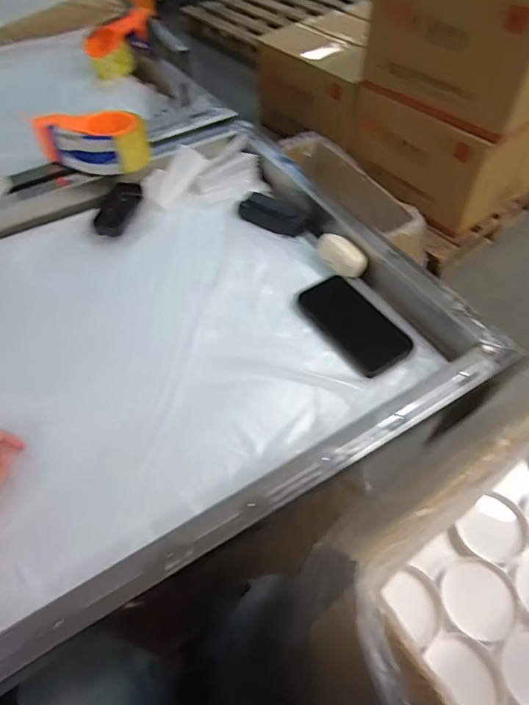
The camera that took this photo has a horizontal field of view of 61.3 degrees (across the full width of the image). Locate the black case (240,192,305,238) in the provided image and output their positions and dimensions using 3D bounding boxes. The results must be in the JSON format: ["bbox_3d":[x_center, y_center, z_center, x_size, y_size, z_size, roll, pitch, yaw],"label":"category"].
[{"bbox_3d":[0.011,-0.203,0.660,0.095,0.023,0.046,28,59,21],"label":"black case"}]

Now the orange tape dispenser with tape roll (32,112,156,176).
[{"bbox_3d":[-0.253,-0.322,0.699,0.135,0.080,0.100,21,57,16],"label":"orange tape dispenser with tape roll"}]

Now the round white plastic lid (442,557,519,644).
[{"bbox_3d":[0.231,0.265,0.482,0.073,0.016,0.074,-1,54,1],"label":"round white plastic lid"}]

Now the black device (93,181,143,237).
[{"bbox_3d":[-0.219,-0.216,0.668,0.047,0.010,0.109,18,60,-5],"label":"black device"}]

